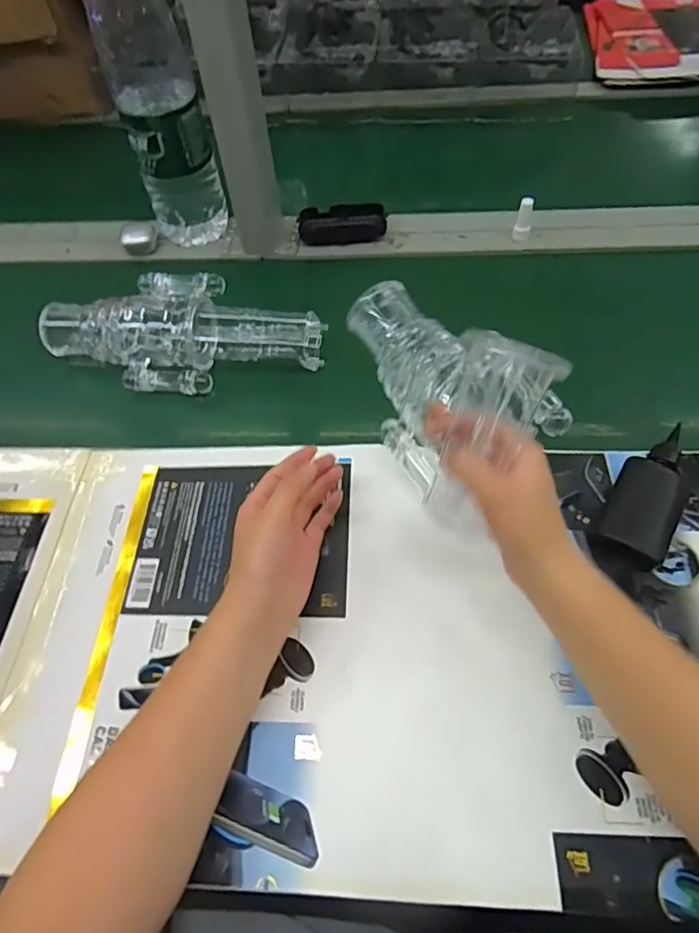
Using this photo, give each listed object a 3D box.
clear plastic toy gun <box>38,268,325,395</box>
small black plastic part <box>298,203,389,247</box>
[{"bbox_3d":[-0.177,-0.144,0.593,0.292,0.071,0.107,4,57,6],"label":"clear plastic toy gun"},{"bbox_3d":[-0.008,-0.312,0.727,0.109,0.029,0.047,1,57,5],"label":"small black plastic part"}]

